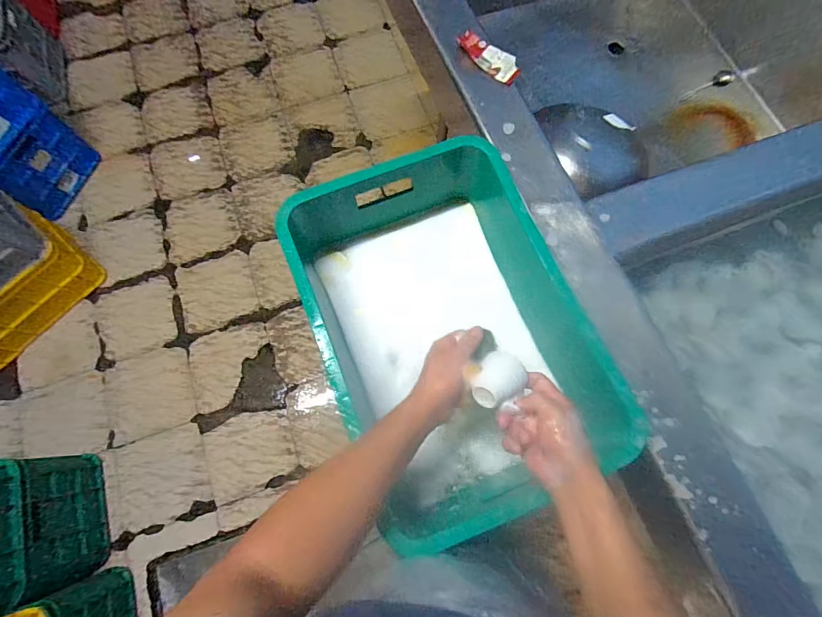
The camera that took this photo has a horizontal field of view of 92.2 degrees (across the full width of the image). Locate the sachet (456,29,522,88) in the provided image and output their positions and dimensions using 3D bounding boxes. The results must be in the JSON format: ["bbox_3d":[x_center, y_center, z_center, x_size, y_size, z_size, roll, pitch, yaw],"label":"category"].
[{"bbox_3d":[0.141,-0.455,0.717,0.050,0.015,0.135,-43,78,-11],"label":"sachet"}]

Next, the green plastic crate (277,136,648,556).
[{"bbox_3d":[0.060,0.028,0.646,0.370,0.234,0.519,-23,75,-6],"label":"green plastic crate"}]

